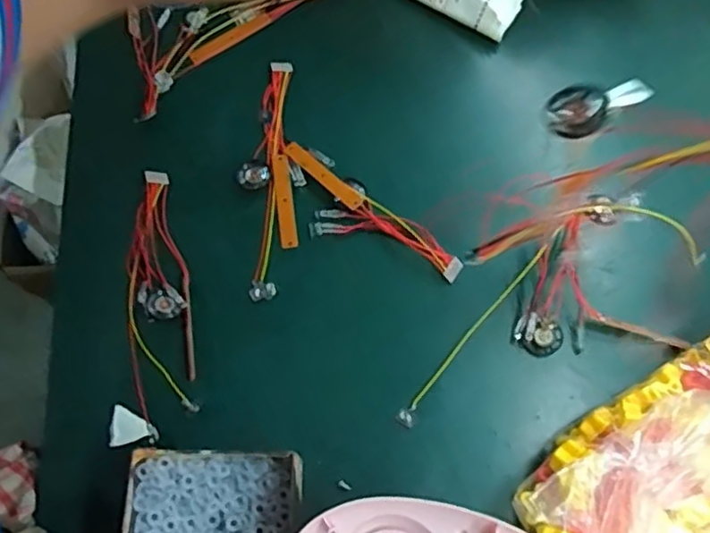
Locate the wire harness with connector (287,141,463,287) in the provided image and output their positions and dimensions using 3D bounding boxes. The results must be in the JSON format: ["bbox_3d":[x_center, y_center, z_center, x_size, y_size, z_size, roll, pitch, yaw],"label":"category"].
[{"bbox_3d":[0.004,-0.037,0.496,0.168,0.015,0.058,39,73,12],"label":"wire harness with connector"}]

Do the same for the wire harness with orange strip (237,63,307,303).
[{"bbox_3d":[-0.068,-0.076,0.515,0.048,0.008,0.212,-1,69,-2],"label":"wire harness with orange strip"}]

